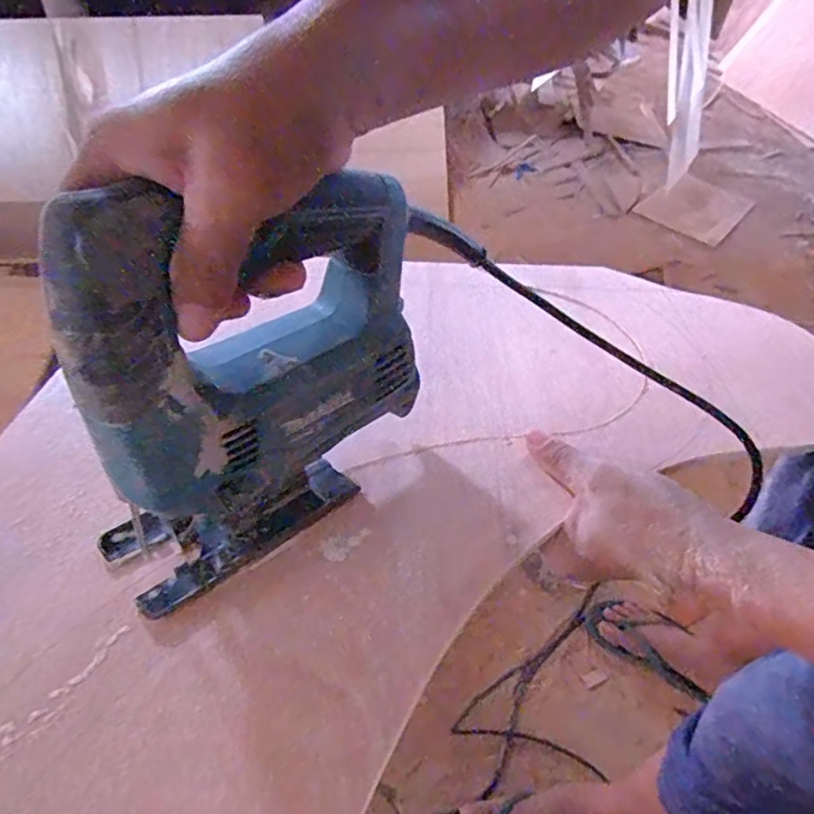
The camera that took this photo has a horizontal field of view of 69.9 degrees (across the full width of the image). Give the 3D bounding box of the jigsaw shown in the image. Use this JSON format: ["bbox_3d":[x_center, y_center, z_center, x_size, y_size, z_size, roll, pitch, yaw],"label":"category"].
[{"bbox_3d":[-0.076,-0.019,0.303,0.061,0.196,0.177,32,49,28],"label":"jigsaw"}]

